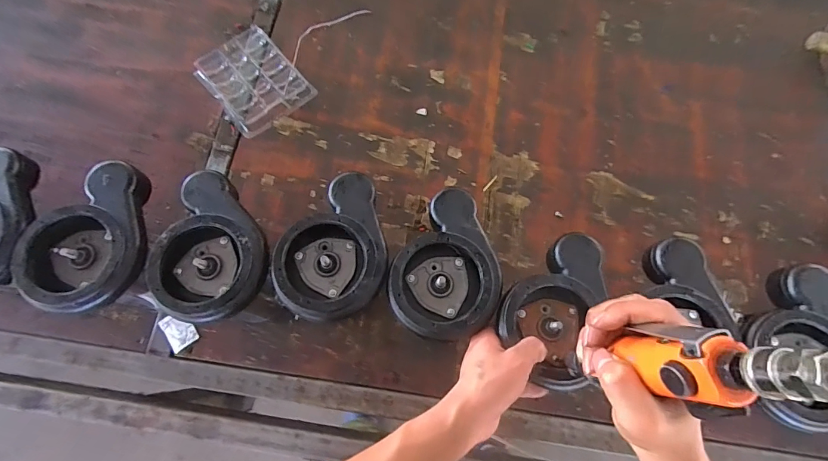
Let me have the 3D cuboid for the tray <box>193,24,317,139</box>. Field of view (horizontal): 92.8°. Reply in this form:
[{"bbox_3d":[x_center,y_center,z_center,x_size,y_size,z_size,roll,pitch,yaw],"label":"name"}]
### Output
[{"bbox_3d":[-0.281,-0.263,0.687,0.142,0.022,0.180,-40,78,-12],"label":"tray"}]

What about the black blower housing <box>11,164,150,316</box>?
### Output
[{"bbox_3d":[-0.352,0.004,0.434,0.119,0.034,0.171,11,73,2],"label":"black blower housing"}]

